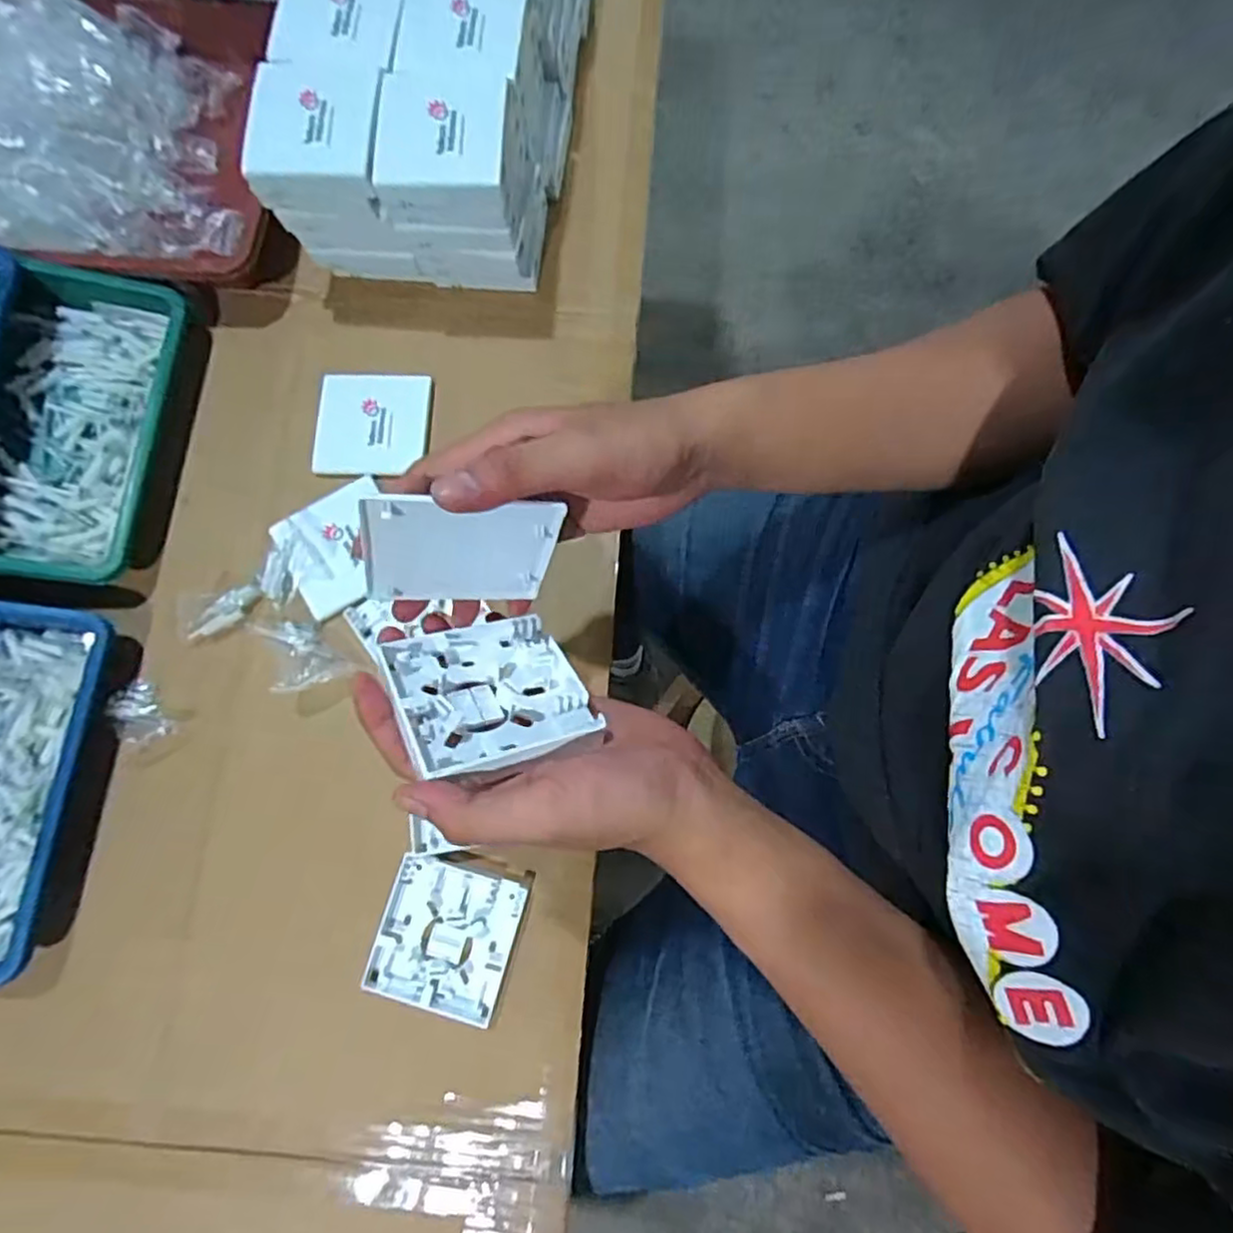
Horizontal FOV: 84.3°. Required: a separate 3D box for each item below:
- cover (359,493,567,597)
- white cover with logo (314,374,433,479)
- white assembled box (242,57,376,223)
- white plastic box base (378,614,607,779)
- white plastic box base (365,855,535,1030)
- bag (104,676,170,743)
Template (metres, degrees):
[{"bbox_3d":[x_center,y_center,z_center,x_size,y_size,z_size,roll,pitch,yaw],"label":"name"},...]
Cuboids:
[{"bbox_3d":[-0.074,-0.031,0.322,0.086,0.077,0.007,1,59,-13],"label":"cover"},{"bbox_3d":[-0.191,-0.152,0.532,0.088,0.007,0.083,0,78,0],"label":"white cover with logo"},{"bbox_3d":[-0.200,-0.326,0.466,0.084,0.045,0.081,8,77,1],"label":"white assembled box"},{"bbox_3d":[-0.061,0.038,0.331,0.084,0.014,0.086,-14,43,-25],"label":"white plastic box base"},{"bbox_3d":[-0.112,0.209,0.447,0.086,0.014,0.086,15,78,3],"label":"white plastic box base"},{"bbox_3d":[-0.335,0.069,0.477,0.032,0.017,0.046,-32,79,-6],"label":"bag"}]

